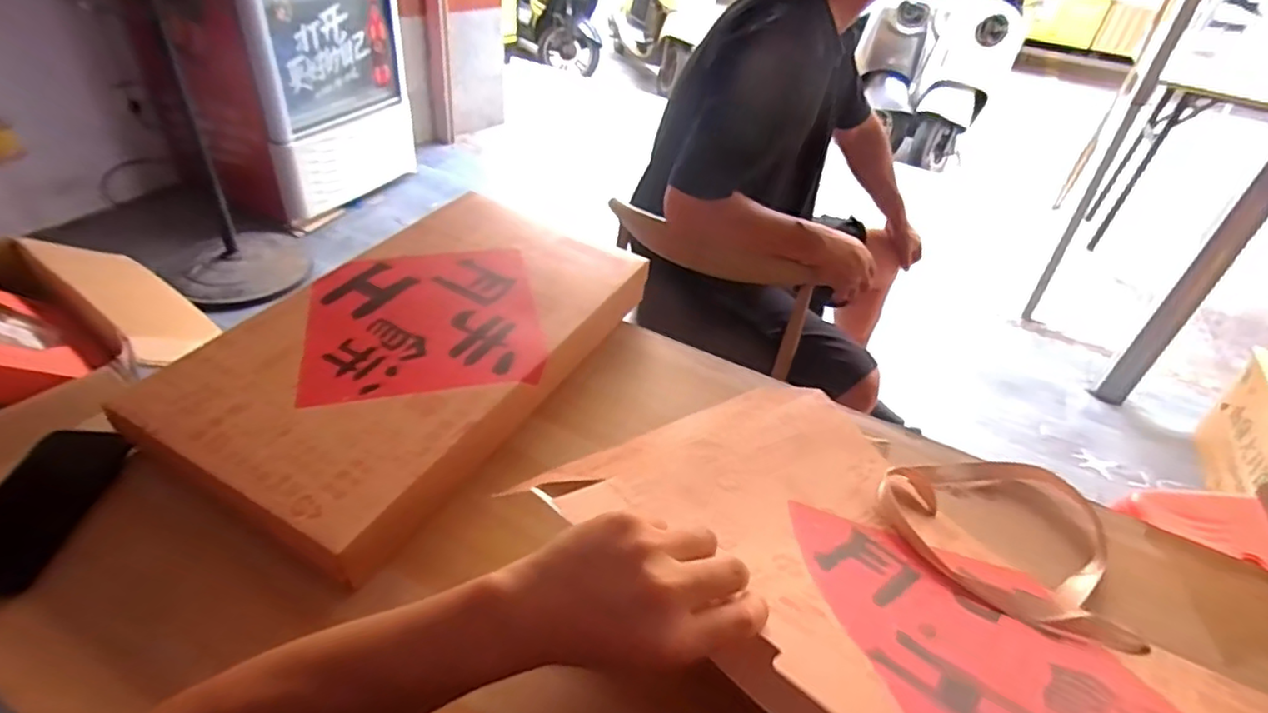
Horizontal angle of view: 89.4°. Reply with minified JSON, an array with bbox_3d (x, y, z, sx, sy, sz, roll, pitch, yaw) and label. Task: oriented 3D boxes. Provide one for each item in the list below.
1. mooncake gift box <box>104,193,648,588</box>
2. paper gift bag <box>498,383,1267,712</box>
[{"bbox_3d":[-0.212,-0.018,0.667,0.274,0.062,0.471,24,42,19],"label":"mooncake gift box"},{"bbox_3d":[0.266,0.156,0.492,0.542,0.069,0.536,25,16,31],"label":"paper gift bag"}]

